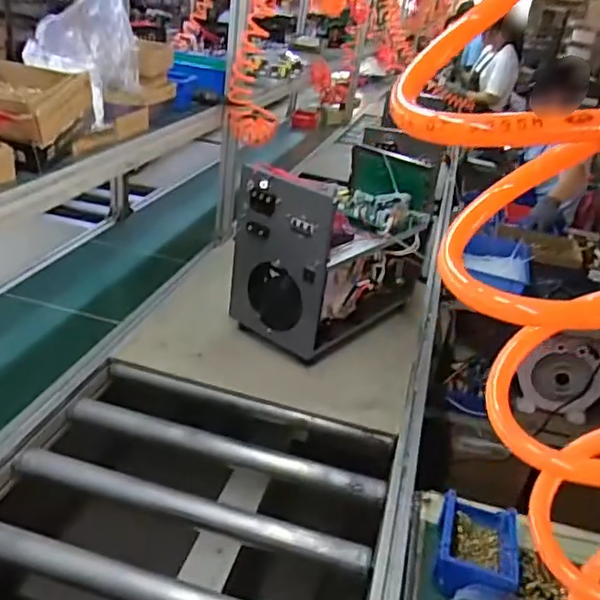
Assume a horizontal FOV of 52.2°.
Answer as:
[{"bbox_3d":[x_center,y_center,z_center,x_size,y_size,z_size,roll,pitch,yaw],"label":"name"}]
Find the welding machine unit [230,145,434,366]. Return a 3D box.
[{"bbox_3d":[0.086,-0.112,1.399,0.267,0.388,0.469,23,31,29],"label":"welding machine unit"}]

